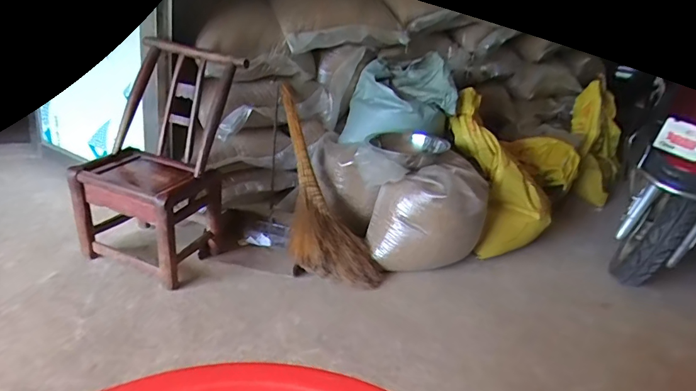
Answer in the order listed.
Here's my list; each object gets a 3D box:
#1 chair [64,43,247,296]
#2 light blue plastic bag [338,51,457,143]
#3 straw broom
[{"bbox_3d":[-0.565,-0.101,1.324,0.375,0.632,0.295,16,24,19],"label":"chair"},{"bbox_3d":[0.188,-0.337,1.653,0.325,0.336,0.288,1,24,-15],"label":"light blue plastic bag"},{"bbox_3d":[-0.122,-0.038,1.523,0.276,0.079,0.755,-8,65,-31],"label":"straw broom"}]

